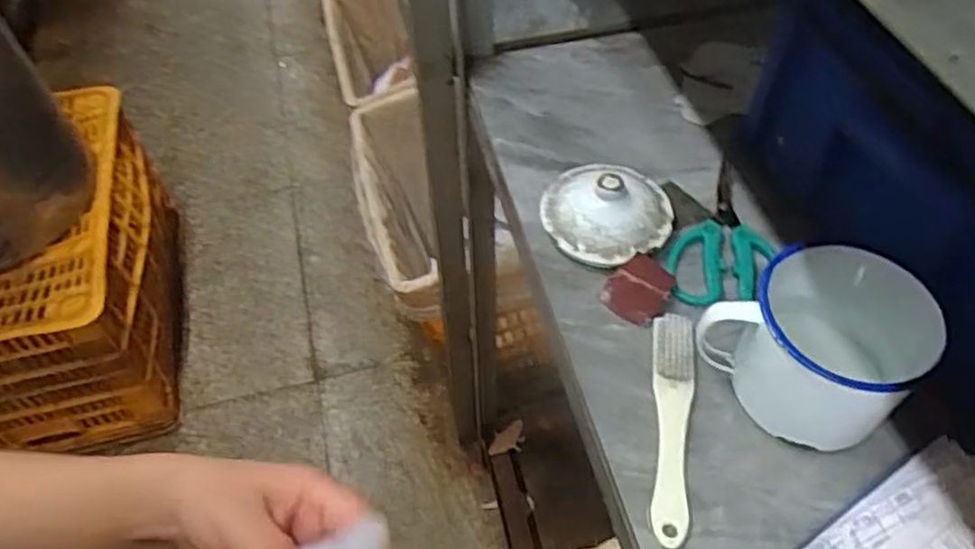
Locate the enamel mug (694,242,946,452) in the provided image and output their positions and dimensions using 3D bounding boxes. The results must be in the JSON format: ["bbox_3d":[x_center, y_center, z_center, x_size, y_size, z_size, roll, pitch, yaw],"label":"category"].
[{"bbox_3d":[0.211,0.047,0.463,0.102,0.095,0.113,-36,61,-24],"label":"enamel mug"}]

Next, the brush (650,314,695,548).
[{"bbox_3d":[0.123,0.096,0.476,0.027,0.017,0.160,6,53,5],"label":"brush"}]

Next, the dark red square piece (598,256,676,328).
[{"bbox_3d":[0.115,0.011,0.545,0.044,0.016,0.052,29,58,21],"label":"dark red square piece"}]

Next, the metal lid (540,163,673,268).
[{"bbox_3d":[0.095,-0.052,0.571,0.102,0.052,0.092,10,53,8],"label":"metal lid"}]

